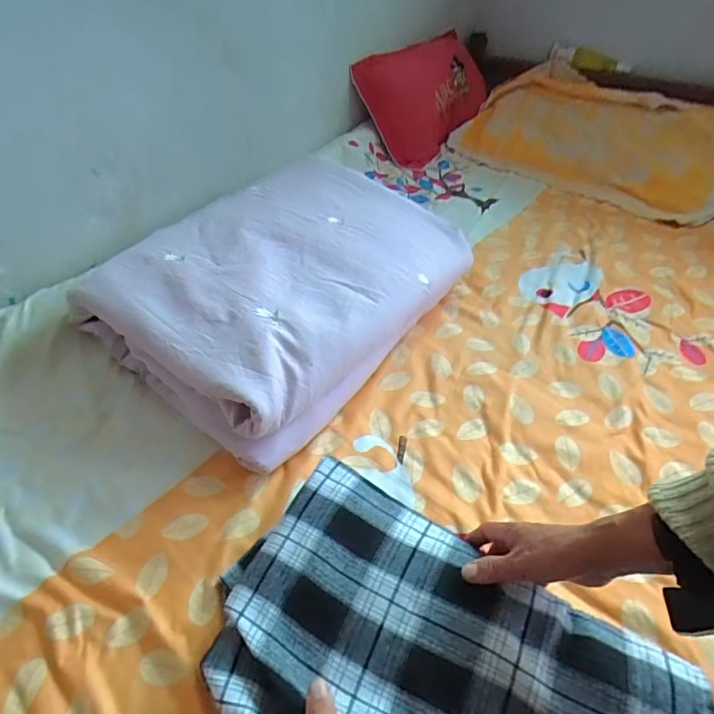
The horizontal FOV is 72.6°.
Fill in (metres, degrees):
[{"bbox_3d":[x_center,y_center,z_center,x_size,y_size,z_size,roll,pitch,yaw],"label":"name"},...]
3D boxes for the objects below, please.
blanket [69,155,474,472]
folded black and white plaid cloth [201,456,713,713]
[{"bbox_3d":[-0.100,-0.134,0.809,0.405,0.163,0.571,28,51,27],"label":"blanket"},{"bbox_3d":[0.081,0.274,0.425,0.449,0.060,0.234,24,49,21],"label":"folded black and white plaid cloth"}]

